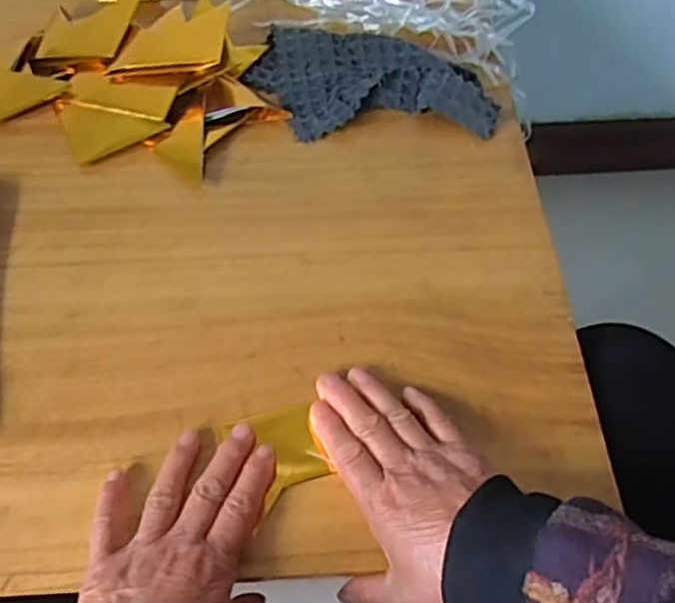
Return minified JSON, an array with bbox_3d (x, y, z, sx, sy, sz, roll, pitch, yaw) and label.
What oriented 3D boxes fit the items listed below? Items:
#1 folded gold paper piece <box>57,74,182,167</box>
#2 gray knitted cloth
[{"bbox_3d":[-0.179,-0.160,0.559,0.091,0.019,0.082,-18,61,-12],"label":"folded gold paper piece"},{"bbox_3d":[0.029,-0.177,0.570,0.205,0.026,0.108,12,60,5],"label":"gray knitted cloth"}]

